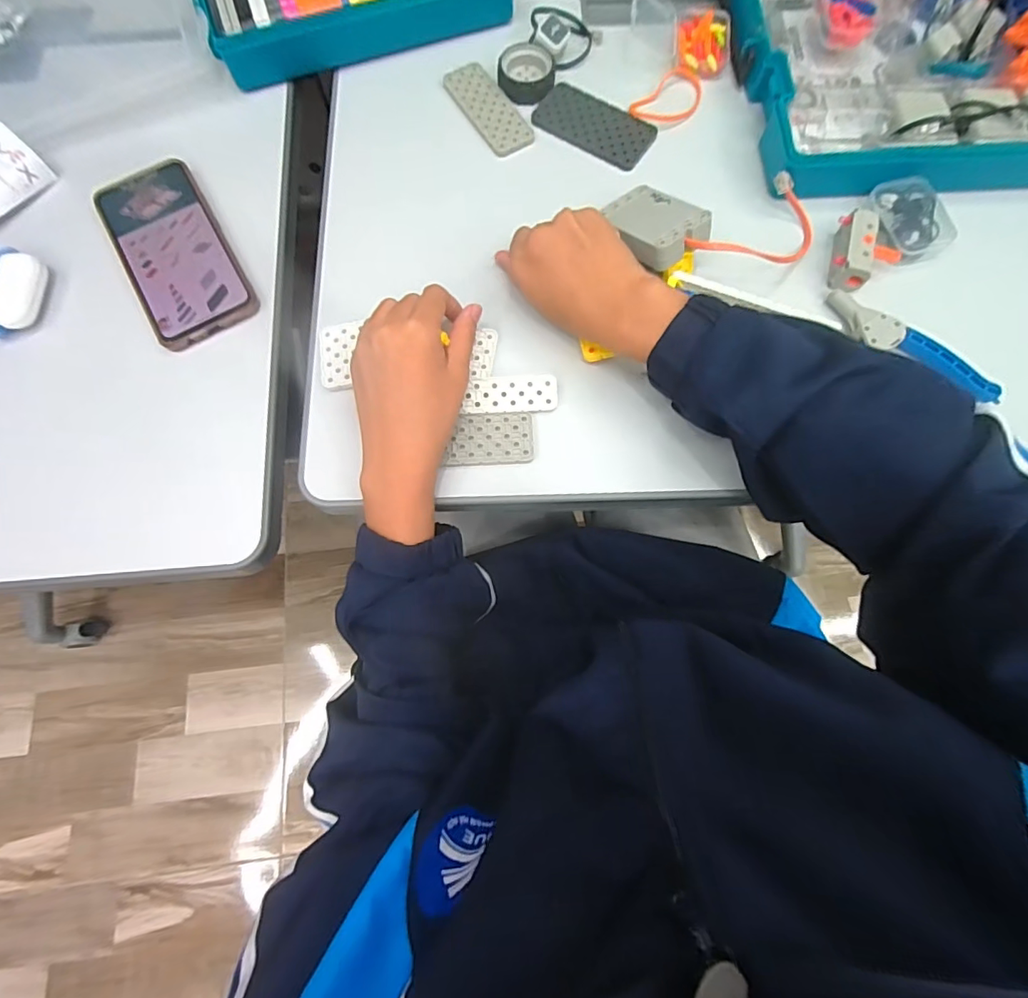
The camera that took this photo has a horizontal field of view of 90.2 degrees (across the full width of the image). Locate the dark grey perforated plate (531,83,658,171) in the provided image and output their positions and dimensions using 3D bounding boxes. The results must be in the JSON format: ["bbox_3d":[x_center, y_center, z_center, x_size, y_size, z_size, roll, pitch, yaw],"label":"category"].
[{"bbox_3d":[0.069,-0.320,0.438,0.099,0.005,0.057,34,78,8],"label":"dark grey perforated plate"}]

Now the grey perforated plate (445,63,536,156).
[{"bbox_3d":[-0.022,-0.336,0.440,0.039,0.004,0.099,-32,78,-8],"label":"grey perforated plate"}]

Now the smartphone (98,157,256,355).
[{"bbox_3d":[-0.262,-0.192,0.395,0.074,0.009,0.160,-29,77,-7],"label":"smartphone"}]

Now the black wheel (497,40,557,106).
[{"bbox_3d":[0.011,-0.366,0.440,0.048,0.014,0.051,1,75,0],"label":"black wheel"}]

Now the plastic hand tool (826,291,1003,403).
[{"bbox_3d":[0.288,-0.111,0.372,0.127,0.014,0.026,29,77,7],"label":"plastic hand tool"}]

